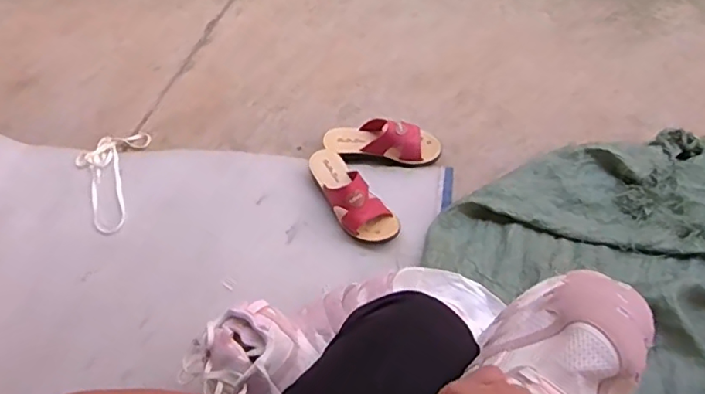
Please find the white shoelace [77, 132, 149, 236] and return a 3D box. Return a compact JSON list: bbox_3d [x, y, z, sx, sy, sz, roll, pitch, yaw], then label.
[{"bbox_3d":[-0.506,-0.036,1.167,0.133,0.009,0.242,0,57,4],"label":"white shoelace"}]

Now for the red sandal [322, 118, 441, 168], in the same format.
[{"bbox_3d":[0.059,-0.111,1.135,0.228,0.070,0.081,2,57,5],"label":"red sandal"}]

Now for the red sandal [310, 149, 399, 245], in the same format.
[{"bbox_3d":[-0.010,-0.005,1.070,0.090,0.072,0.228,-33,61,-17],"label":"red sandal"}]

